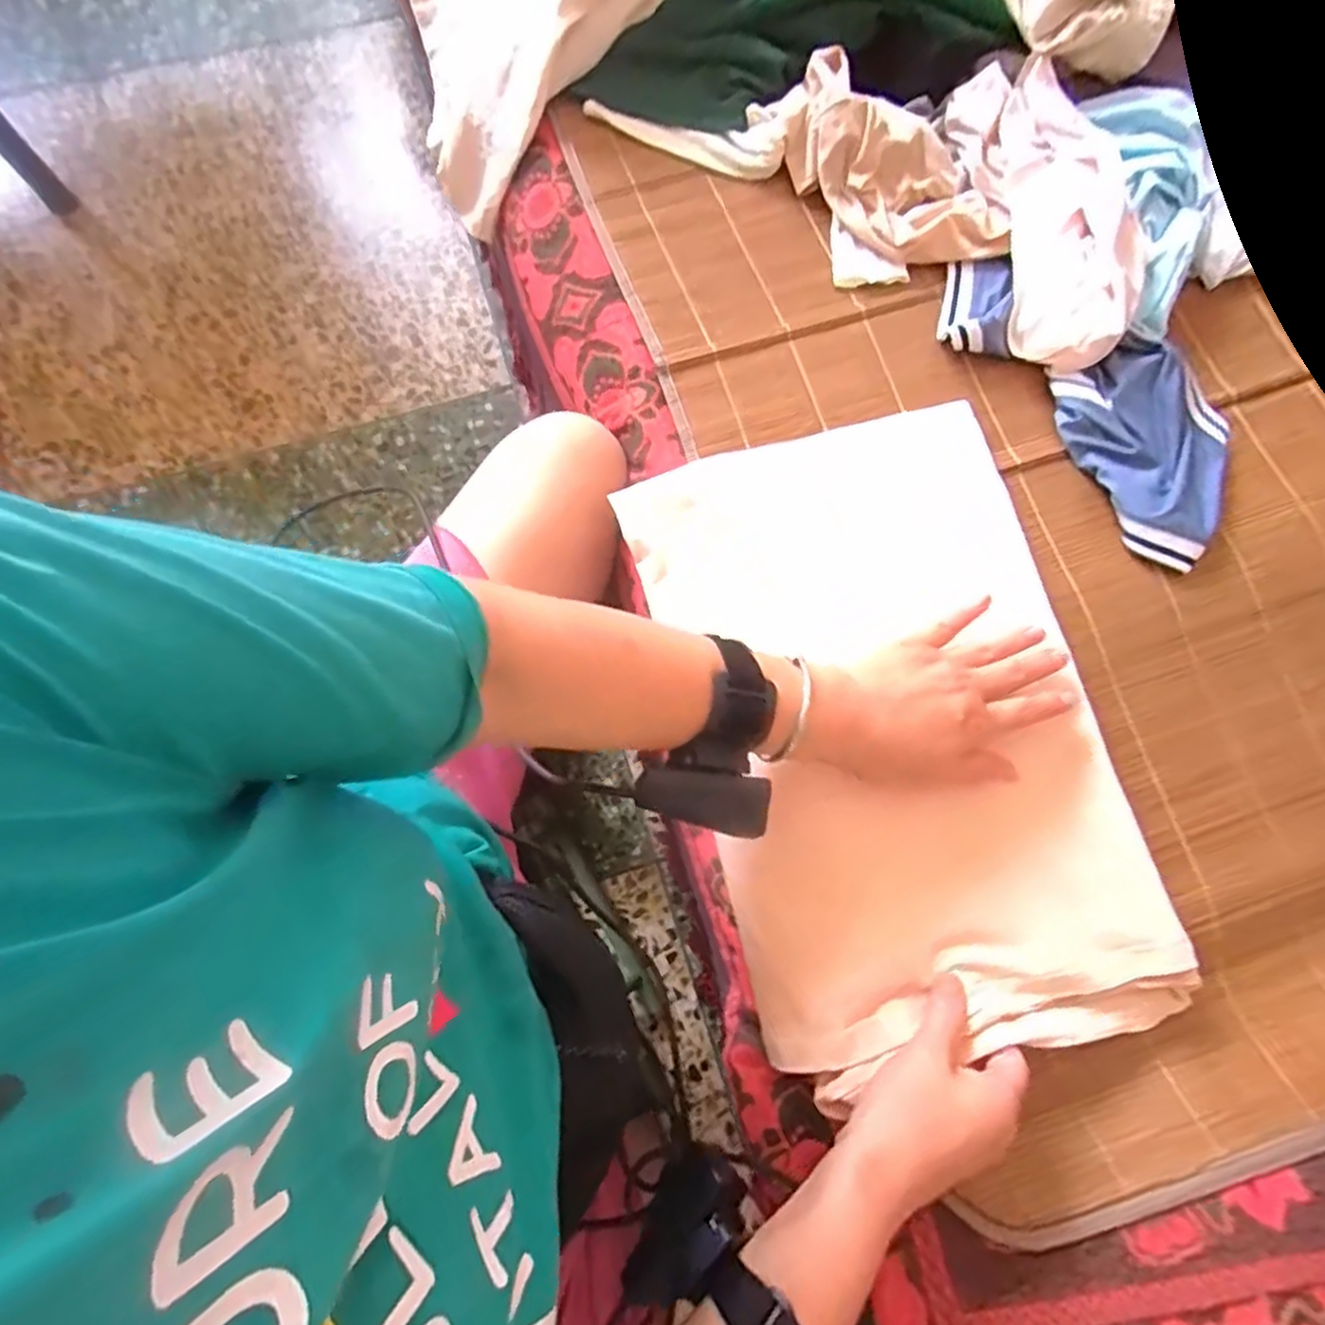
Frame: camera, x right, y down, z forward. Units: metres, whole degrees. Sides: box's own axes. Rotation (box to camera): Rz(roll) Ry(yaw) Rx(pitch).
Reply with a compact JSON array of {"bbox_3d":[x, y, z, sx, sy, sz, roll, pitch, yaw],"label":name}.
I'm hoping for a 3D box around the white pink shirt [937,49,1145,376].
[{"bbox_3d":[0.299,-0.349,0.535,0.103,0.053,0.254,-13,79,-3],"label":"white pink shirt"}]

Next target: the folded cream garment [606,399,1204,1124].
[{"bbox_3d":[0.153,0.038,0.458,0.266,0.036,0.425,-15,78,-5],"label":"folded cream garment"}]

